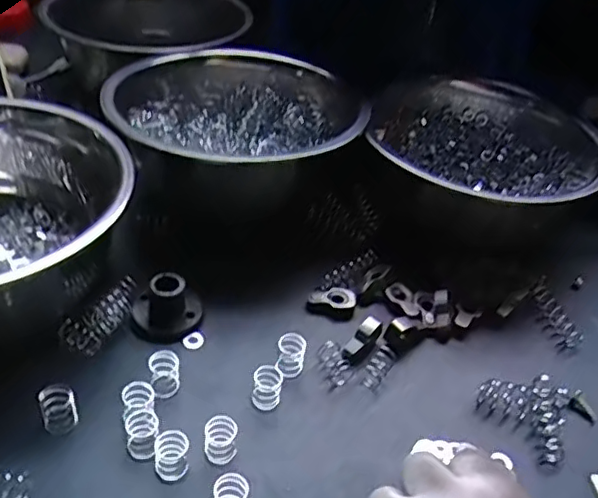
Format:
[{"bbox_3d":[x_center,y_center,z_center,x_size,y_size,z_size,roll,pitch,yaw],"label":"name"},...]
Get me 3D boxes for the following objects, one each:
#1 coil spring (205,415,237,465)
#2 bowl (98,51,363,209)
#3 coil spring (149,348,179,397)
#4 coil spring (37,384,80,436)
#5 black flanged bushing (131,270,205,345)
[{"bbox_3d":[-0.039,0.095,0.300,0.015,0.022,0.017,2,41,-8],"label":"coil spring"},{"bbox_3d":[-0.044,-0.091,0.443,0.167,0.057,0.139,-22,49,-31],"label":"bowl"},{"bbox_3d":[-0.072,0.068,0.326,0.015,0.018,0.020,-7,43,-18],"label":"coil spring"},{"bbox_3d":[-0.120,0.078,0.302,0.017,0.027,0.014,-21,38,-29],"label":"coil spring"},{"bbox_3d":[-0.078,0.034,0.355,0.040,0.020,0.035,-3,42,-13],"label":"black flanged bushing"}]

